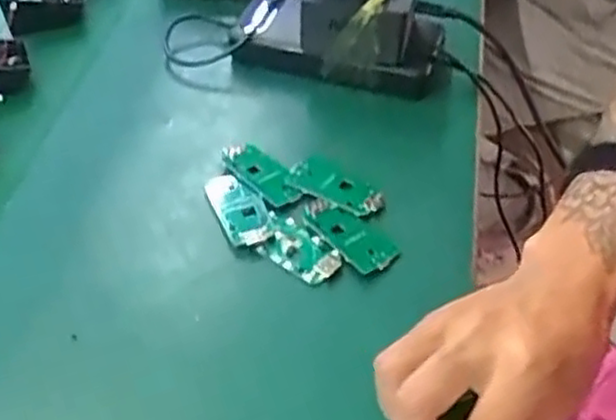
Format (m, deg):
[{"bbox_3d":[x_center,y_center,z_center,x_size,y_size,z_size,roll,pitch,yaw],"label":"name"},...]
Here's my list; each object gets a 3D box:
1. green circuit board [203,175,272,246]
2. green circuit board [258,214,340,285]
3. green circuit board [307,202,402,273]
[{"bbox_3d":[-0.043,-0.002,0.465,0.029,0.009,0.060,-19,49,-13],"label":"green circuit board"},{"bbox_3d":[-0.006,0.024,0.447,0.054,0.008,0.029,33,57,30],"label":"green circuit board"},{"bbox_3d":[0.027,0.015,0.452,0.030,0.006,0.055,-32,53,-23],"label":"green circuit board"}]

